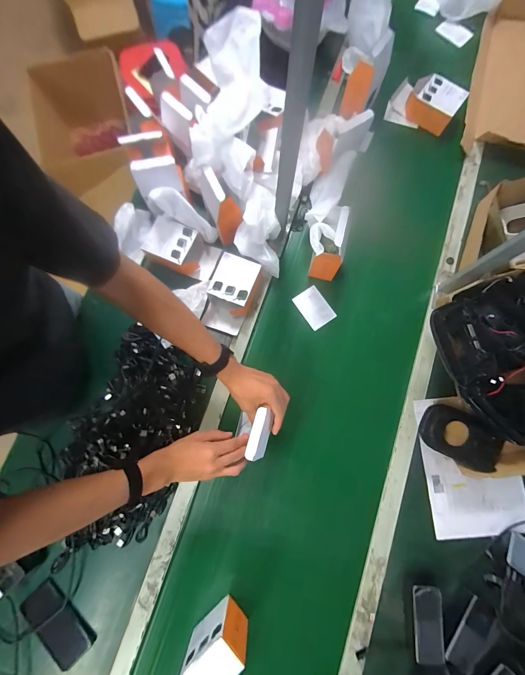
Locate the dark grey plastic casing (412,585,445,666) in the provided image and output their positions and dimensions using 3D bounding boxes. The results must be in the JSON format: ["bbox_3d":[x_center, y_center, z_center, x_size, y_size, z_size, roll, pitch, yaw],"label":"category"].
[{"bbox_3d":[0.315,0.550,0.552,0.048,0.015,0.135,-4,84,34],"label":"dark grey plastic casing"}]

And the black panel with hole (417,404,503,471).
[{"bbox_3d":[0.411,0.209,0.606,0.156,0.041,0.097,27,79,4],"label":"black panel with hole"}]

